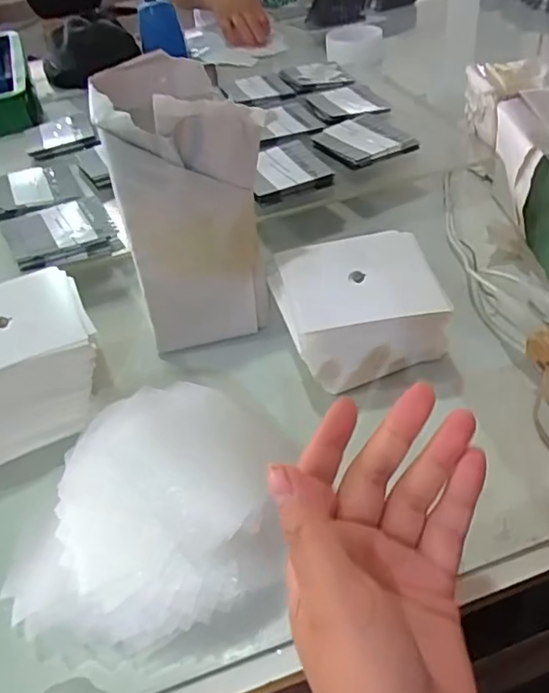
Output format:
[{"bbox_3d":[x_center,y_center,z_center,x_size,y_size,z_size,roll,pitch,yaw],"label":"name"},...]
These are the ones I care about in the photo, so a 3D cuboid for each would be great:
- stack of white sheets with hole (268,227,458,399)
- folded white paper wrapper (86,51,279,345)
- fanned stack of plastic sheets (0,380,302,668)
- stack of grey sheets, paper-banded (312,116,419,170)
[{"bbox_3d":[0.063,-0.022,0.430,0.113,0.073,0.111,-12,43,-4],"label":"stack of white sheets with hole"},{"bbox_3d":[-0.061,-0.108,0.455,0.104,0.189,0.114,-13,43,-6],"label":"folded white paper wrapper"},{"bbox_3d":[-0.069,0.097,0.332,0.170,0.063,0.140,-29,46,-21],"label":"fanned stack of plastic sheets"},{"bbox_3d":[0.089,-0.215,0.602,0.082,0.009,0.090,-25,45,-18],"label":"stack of grey sheets, paper-banded"}]

